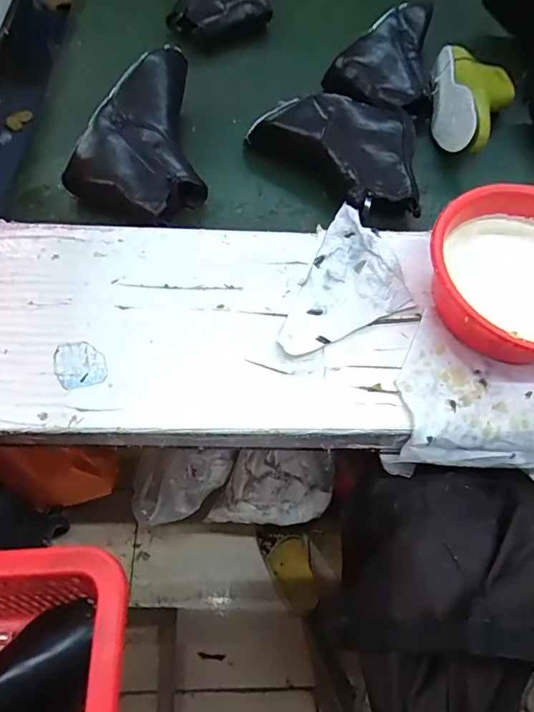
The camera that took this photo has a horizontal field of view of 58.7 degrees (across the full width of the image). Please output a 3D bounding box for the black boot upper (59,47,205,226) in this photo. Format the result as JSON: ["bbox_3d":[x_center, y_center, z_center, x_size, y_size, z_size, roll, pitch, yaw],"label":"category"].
[{"bbox_3d":[-0.167,-0.270,0.592,0.156,0.074,0.241,-8,63,-8],"label":"black boot upper"}]

